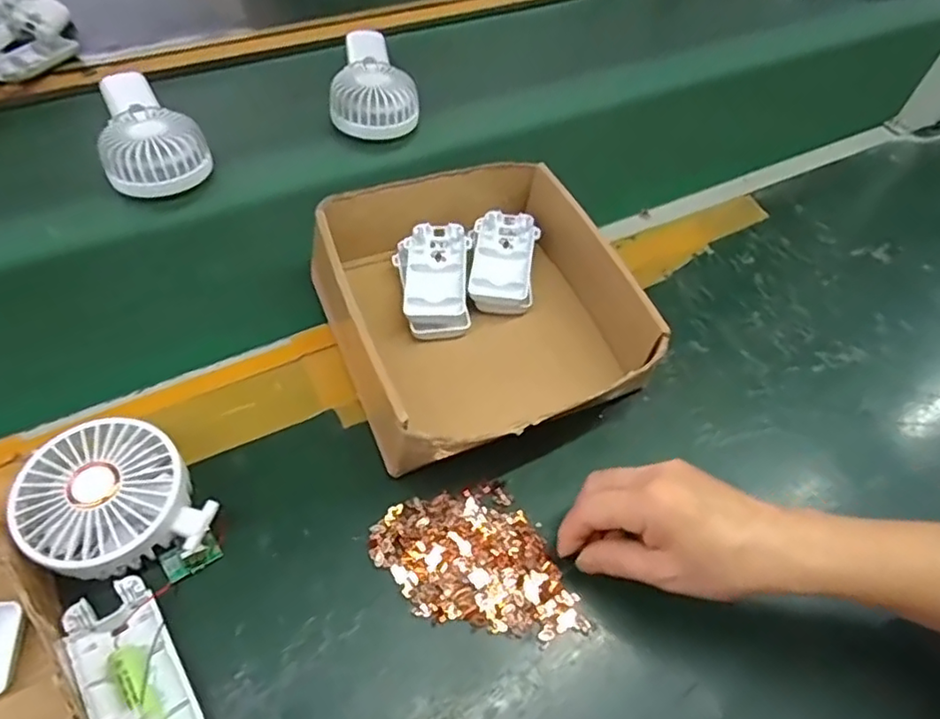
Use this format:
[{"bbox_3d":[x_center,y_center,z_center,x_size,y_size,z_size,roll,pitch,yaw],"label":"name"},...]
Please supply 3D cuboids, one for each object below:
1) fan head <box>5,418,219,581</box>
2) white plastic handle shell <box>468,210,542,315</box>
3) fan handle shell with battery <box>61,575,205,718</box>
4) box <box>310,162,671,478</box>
[{"bbox_3d":[-0.207,0.087,0.364,0.087,0.045,0.098,-36,64,-26],"label":"fan head"},{"bbox_3d":[0.027,-0.076,0.505,0.050,0.031,0.095,5,54,0],"label":"white plastic handle shell"},{"bbox_3d":[-0.178,0.165,0.329,0.045,0.018,0.095,-30,61,-23],"label":"fan handle shell with battery"},{"bbox_3d":[0.001,-0.044,0.459,0.199,0.072,0.208,-19,58,-17],"label":"box"}]

